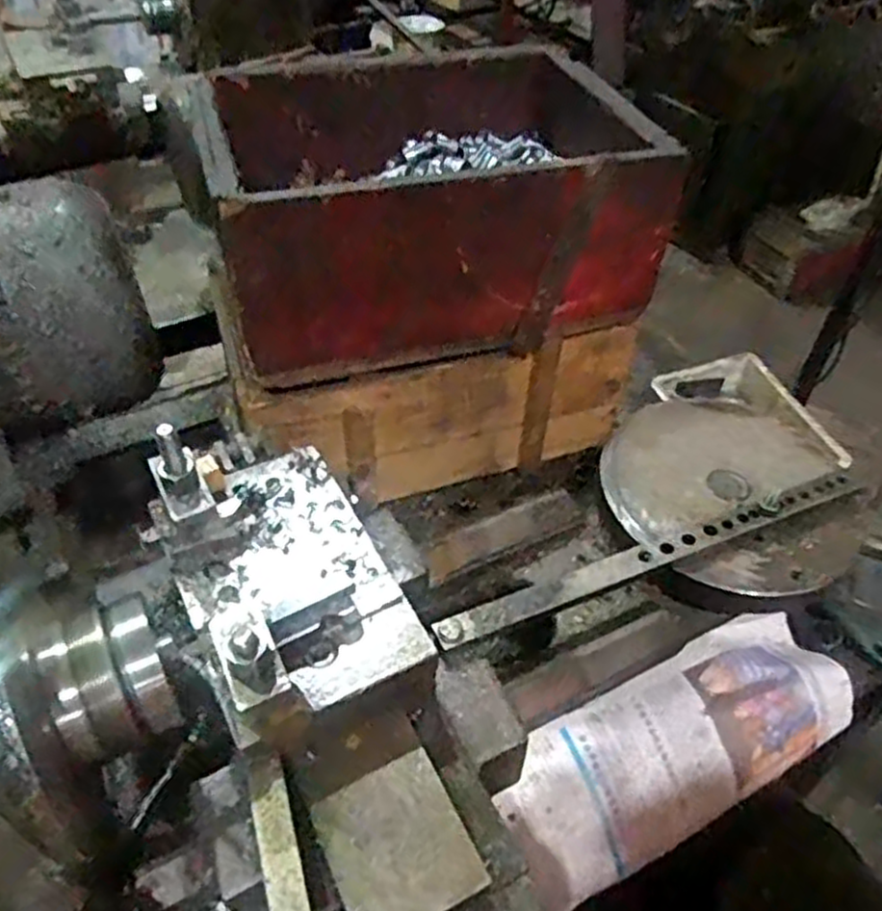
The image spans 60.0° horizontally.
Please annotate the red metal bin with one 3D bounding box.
[{"bbox_3d":[-0.018,-0.243,0.680,0.355,0.155,0.311,-12,46,-12],"label":"red metal bin"}]

